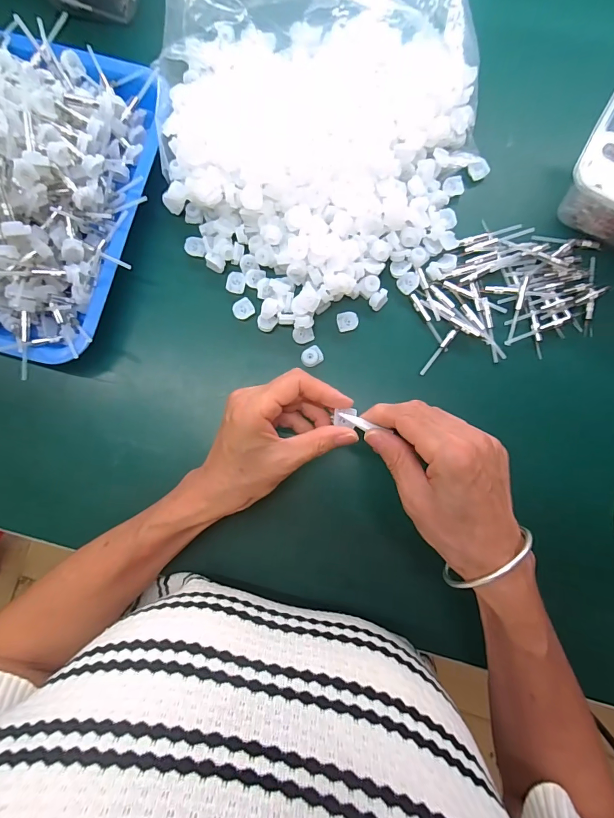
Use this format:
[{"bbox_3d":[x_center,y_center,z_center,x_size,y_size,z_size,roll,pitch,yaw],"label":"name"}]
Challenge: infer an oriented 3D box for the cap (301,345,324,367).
[{"bbox_3d":[0.004,-0.048,0.356,0.020,0.005,0.017,-28,86,-2],"label":"cap"}]

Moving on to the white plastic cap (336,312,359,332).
[{"bbox_3d":[0.037,-0.080,0.358,0.019,0.006,0.018,-10,86,0],"label":"white plastic cap"}]

